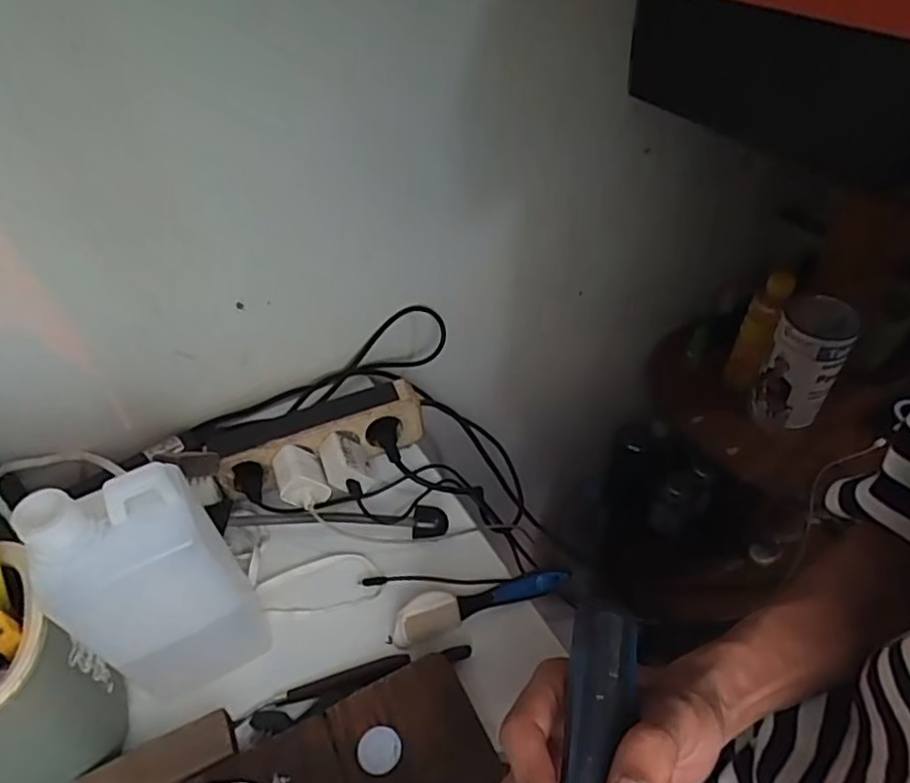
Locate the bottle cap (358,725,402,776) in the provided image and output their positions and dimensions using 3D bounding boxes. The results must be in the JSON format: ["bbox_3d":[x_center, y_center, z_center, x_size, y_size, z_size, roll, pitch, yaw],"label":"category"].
[{"bbox_3d":[-0.047,0.224,0.393,0.027,0.004,0.027,-2,44,2],"label":"bottle cap"}]

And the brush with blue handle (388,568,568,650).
[{"bbox_3d":[0.020,0.162,0.493,0.141,0.025,0.025,-16,45,-12],"label":"brush with blue handle"}]

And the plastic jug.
[{"bbox_3d":[-0.193,0.126,0.412,0.090,0.203,0.067,-27,48,-22],"label":"plastic jug"}]

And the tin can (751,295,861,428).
[{"bbox_3d":[0.445,-0.034,0.806,0.083,0.156,0.077,27,52,29],"label":"tin can"}]

